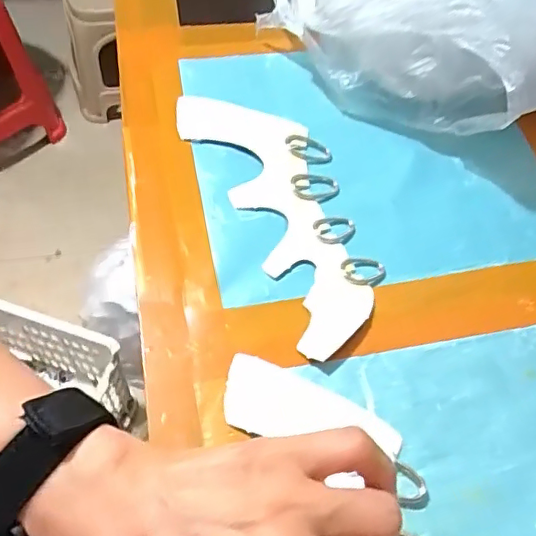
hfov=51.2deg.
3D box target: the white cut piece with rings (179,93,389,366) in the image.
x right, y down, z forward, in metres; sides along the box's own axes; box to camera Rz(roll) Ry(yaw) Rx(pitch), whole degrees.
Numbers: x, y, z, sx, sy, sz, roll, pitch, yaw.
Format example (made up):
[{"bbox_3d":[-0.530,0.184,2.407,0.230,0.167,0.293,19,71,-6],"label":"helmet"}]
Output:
[{"bbox_3d":[0.013,-0.046,0.370,0.081,0.005,0.210,-21,62,-17],"label":"white cut piece with rings"}]

